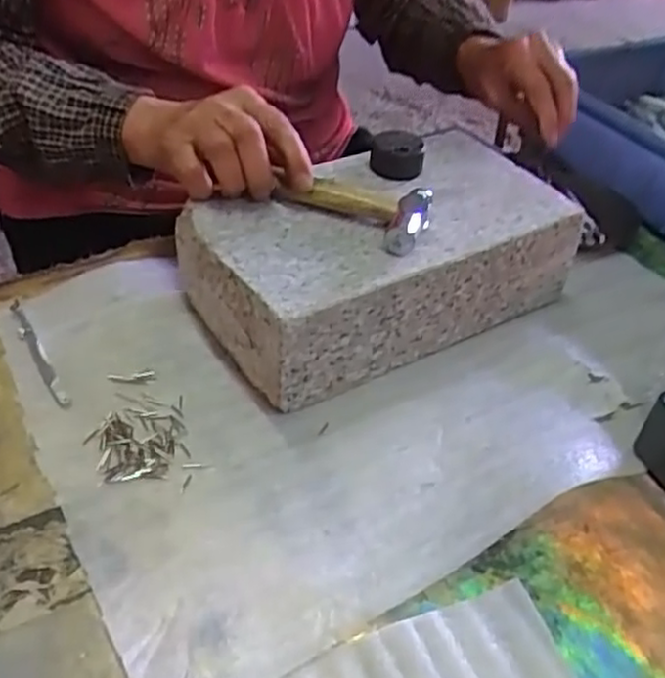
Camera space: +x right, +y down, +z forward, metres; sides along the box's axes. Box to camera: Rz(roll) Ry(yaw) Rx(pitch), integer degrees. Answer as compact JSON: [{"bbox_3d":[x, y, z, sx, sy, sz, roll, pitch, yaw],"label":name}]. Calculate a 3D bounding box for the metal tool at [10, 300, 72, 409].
[{"bbox_3d":[-0.187,0.008,0.455,0.010,0.006,0.103,-22,49,-28],"label":"metal tool"}]

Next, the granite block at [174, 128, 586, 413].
[{"bbox_3d":[0.034,-0.058,0.500,0.245,0.080,0.135,-21,48,-27],"label":"granite block"}]

